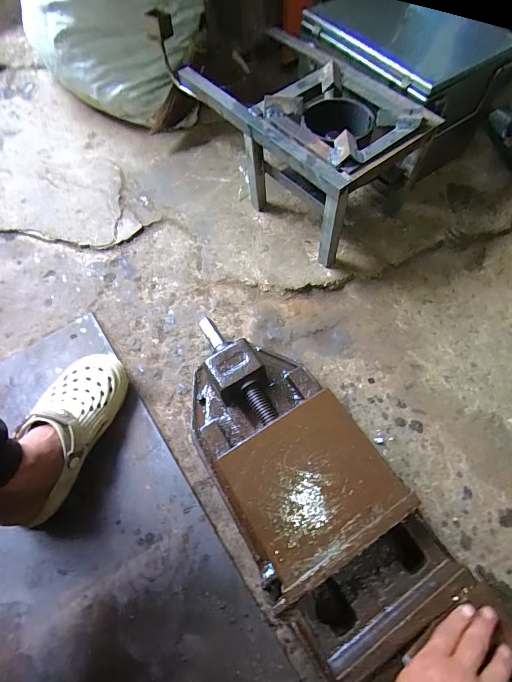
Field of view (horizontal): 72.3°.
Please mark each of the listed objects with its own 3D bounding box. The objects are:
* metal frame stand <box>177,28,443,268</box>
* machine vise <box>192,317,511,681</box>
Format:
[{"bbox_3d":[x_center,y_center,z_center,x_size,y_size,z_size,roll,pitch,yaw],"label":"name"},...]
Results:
[{"bbox_3d":[0.081,-0.395,0.683,0.244,0.211,0.437,-36,69,-12],"label":"metal frame stand"},{"bbox_3d":[0.045,0.179,0.484,0.198,0.123,0.415,-33,65,-11],"label":"machine vise"}]

